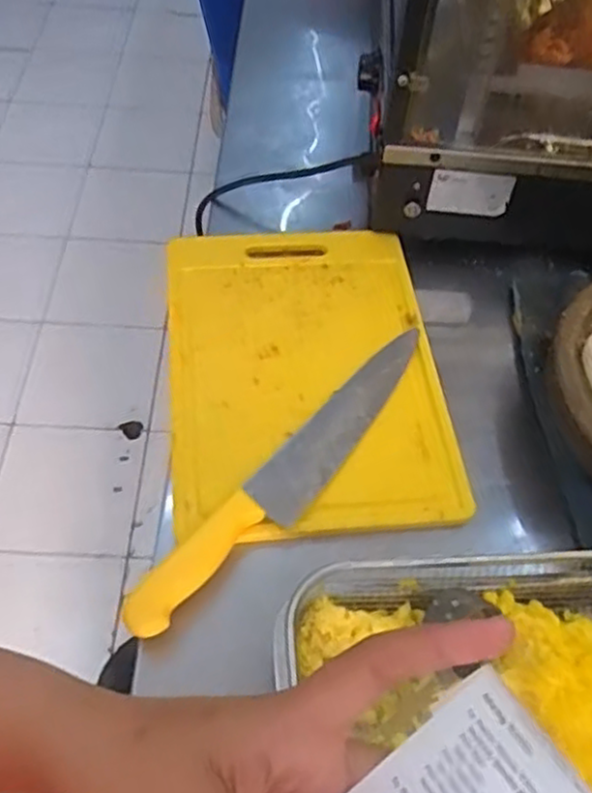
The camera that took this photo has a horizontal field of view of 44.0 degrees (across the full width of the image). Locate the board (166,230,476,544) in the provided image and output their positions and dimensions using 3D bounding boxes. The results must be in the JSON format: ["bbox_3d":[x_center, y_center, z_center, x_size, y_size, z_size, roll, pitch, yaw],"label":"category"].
[{"bbox_3d":[0.009,-0.032,0.676,0.244,0.023,0.345,-4,56,-6],"label":"board"}]

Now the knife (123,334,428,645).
[{"bbox_3d":[0.003,0.055,0.600,0.048,0.028,0.360,34,60,19],"label":"knife"}]

